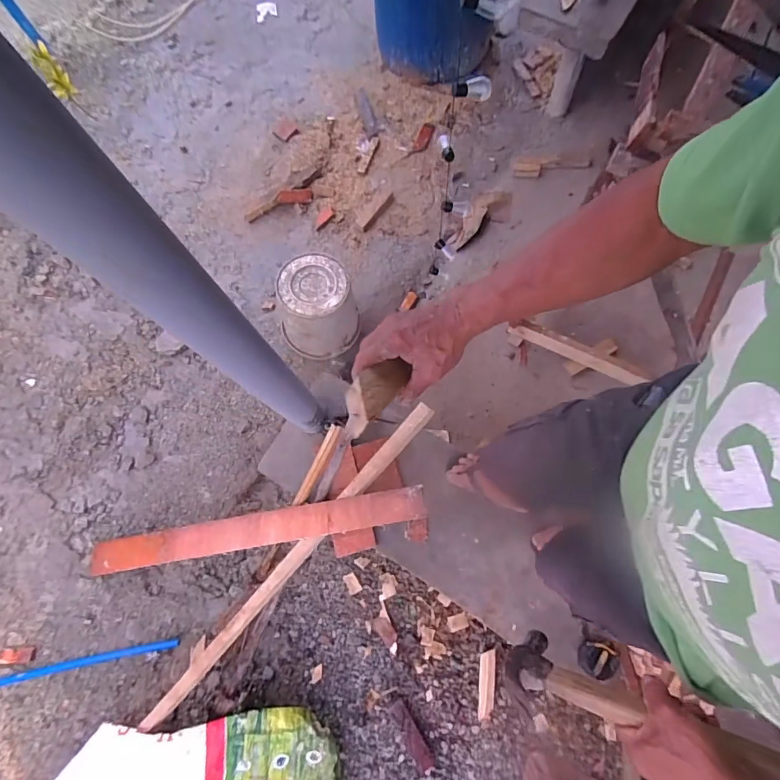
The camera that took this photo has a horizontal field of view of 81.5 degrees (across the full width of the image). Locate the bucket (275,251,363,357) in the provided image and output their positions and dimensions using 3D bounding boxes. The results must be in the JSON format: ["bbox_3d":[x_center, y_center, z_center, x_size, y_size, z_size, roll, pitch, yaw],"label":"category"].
[{"bbox_3d":[-0.268,-0.297,1.713,0.274,0.351,0.258,0,70,-1],"label":"bucket"}]

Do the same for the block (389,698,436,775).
[{"bbox_3d":[0.068,1.051,1.373,0.054,0.023,0.202,-30,73,-11],"label":"block"}]

